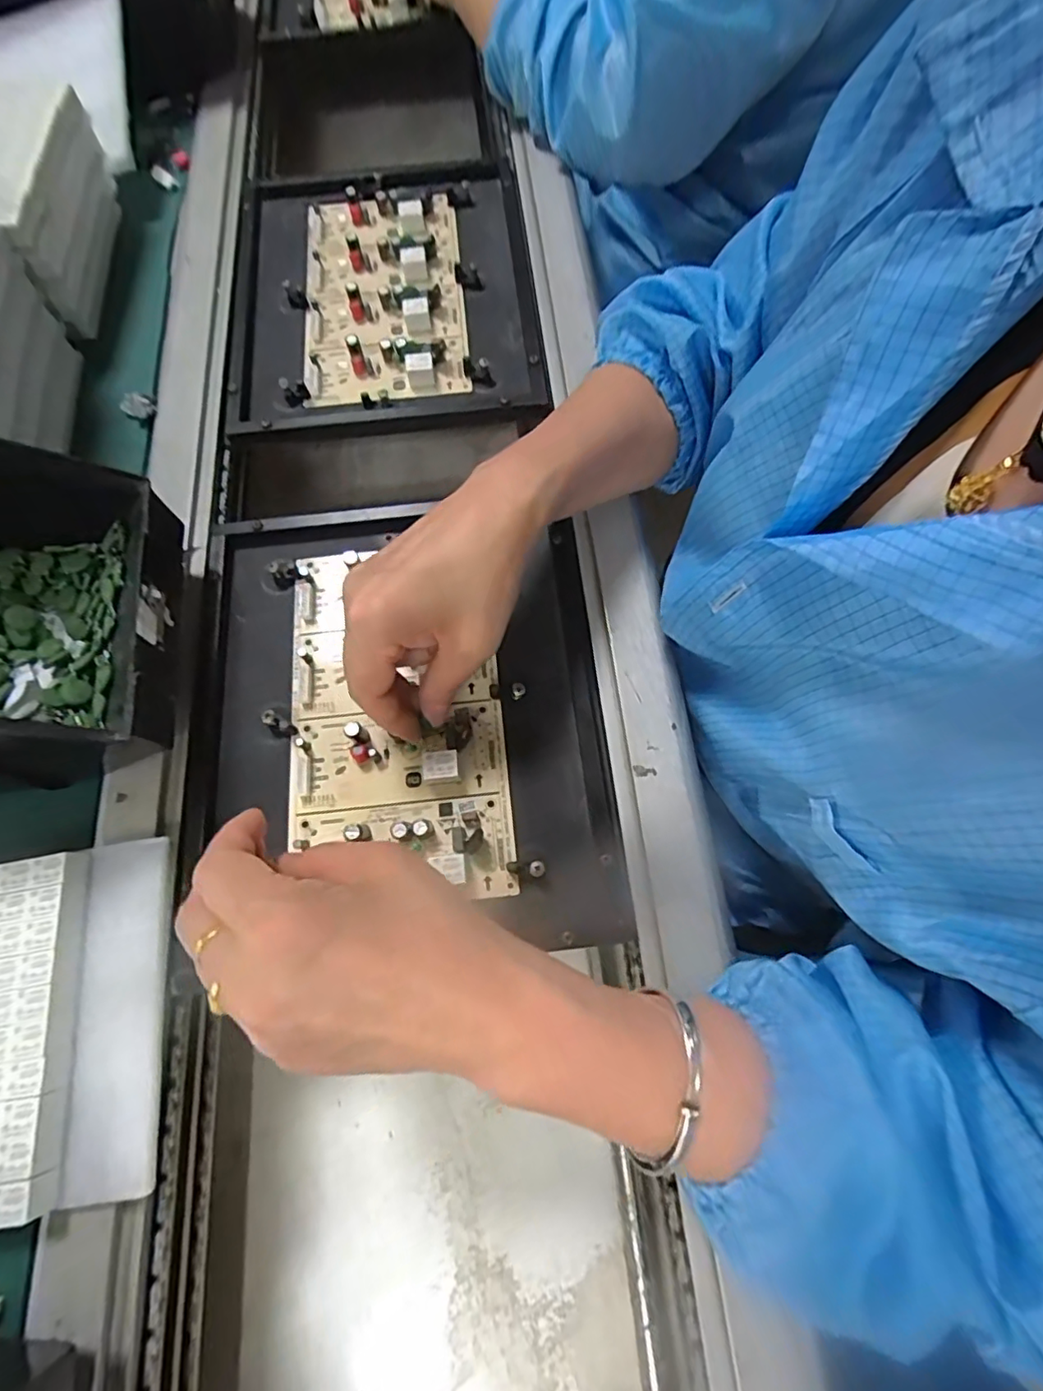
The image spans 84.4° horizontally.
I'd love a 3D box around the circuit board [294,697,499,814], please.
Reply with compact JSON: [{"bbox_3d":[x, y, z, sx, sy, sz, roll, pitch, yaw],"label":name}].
[{"bbox_3d":[-0.072,0.033,0.332,0.118,0.019,0.055,-7,70,0],"label":"circuit board"}]

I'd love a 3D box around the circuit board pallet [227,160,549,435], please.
[{"bbox_3d":[-0.117,-0.334,0.473,0.242,0.025,0.284,-7,72,1],"label":"circuit board pallet"}]

